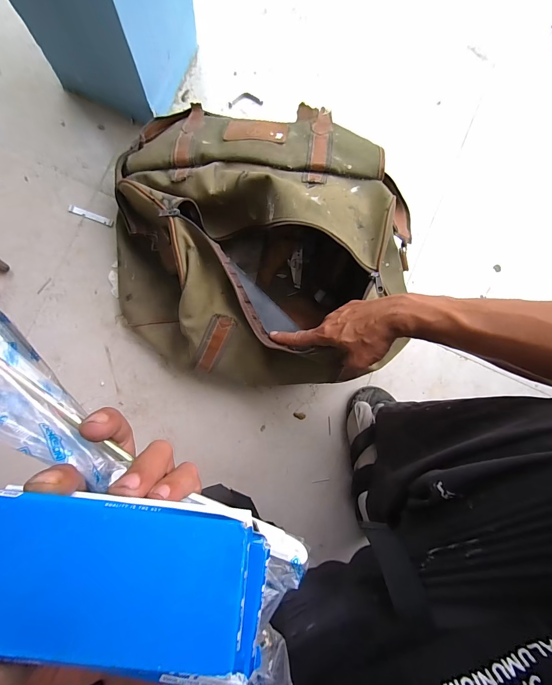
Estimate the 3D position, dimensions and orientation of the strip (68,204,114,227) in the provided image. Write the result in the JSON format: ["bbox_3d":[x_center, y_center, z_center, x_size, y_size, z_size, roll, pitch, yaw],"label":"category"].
[{"bbox_3d":[-0.329,-0.226,0.553,0.074,0.009,0.015,19,87,-7],"label":"strip"}]

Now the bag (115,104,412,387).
[{"bbox_3d":[-0.027,-0.156,0.494,0.447,0.186,0.416,11,84,-7],"label":"bag"}]

